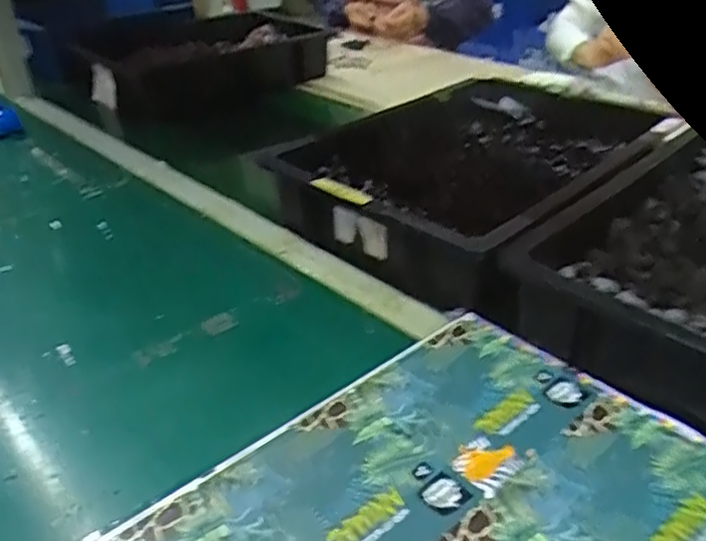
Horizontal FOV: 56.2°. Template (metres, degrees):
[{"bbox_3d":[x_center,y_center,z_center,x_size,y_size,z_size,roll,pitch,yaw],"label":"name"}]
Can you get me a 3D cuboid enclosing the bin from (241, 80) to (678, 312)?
[{"bbox_3d":[0.150,-0.124,0.799,0.331,0.090,0.440,26,40,36],"label":"bin"}]

